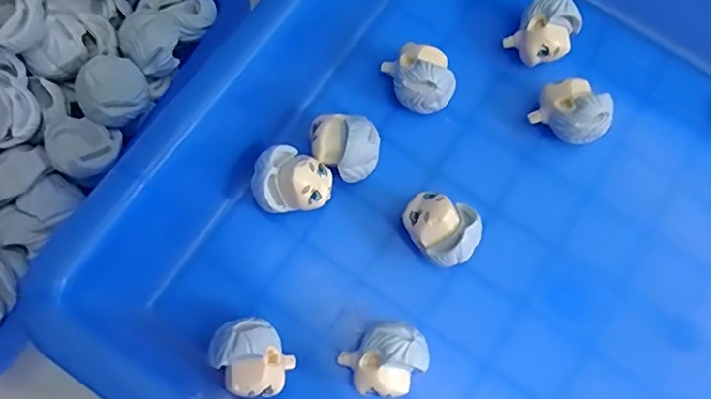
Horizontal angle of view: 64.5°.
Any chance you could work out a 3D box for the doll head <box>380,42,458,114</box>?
[{"bbox_3d":[0.026,-0.047,0.223,0.023,0.024,0.025,-15,75,-5],"label":"doll head"}]

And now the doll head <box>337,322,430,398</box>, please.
[{"bbox_3d":[0.011,0.056,0.194,0.027,0.025,0.022,-29,77,-9],"label":"doll head"}]

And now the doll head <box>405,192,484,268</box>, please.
[{"bbox_3d":[0.031,0.011,0.209,0.028,0.024,0.021,44,78,10],"label":"doll head"}]

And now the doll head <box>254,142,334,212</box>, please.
[{"bbox_3d":[-0.023,-0.007,0.208,0.028,0.021,0.021,-8,75,-4],"label":"doll head"}]

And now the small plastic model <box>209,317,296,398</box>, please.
[{"bbox_3d":[-0.034,0.054,0.190,0.022,0.026,0.026,-32,77,-10],"label":"small plastic model"}]

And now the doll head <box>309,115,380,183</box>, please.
[{"bbox_3d":[-0.004,-0.018,0.212,0.025,0.022,0.021,0,74,-1],"label":"doll head"}]

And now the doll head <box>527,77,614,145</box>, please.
[{"bbox_3d":[0.085,-0.034,0.222,0.027,0.024,0.020,42,77,10],"label":"doll head"}]

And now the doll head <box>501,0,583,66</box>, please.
[{"bbox_3d":[0.077,-0.068,0.230,0.022,0.023,0.023,42,77,10],"label":"doll head"}]

